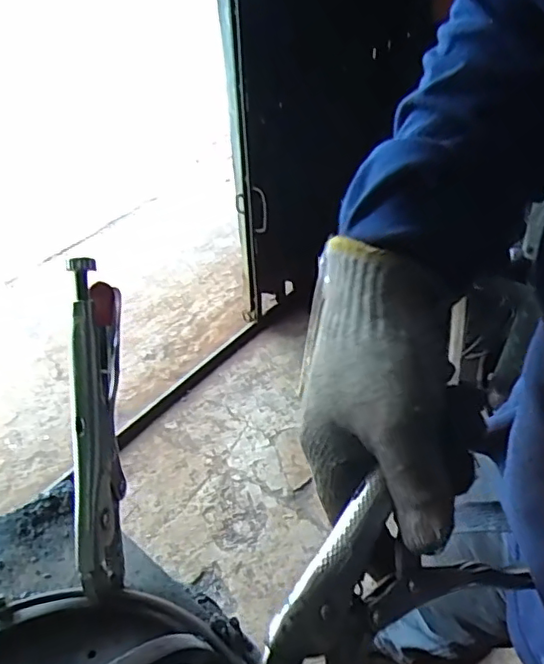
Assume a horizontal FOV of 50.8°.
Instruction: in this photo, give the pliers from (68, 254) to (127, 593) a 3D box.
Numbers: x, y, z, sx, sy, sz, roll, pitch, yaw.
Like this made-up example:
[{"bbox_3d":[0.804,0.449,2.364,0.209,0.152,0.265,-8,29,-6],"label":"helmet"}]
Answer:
[{"bbox_3d":[-0.095,0.053,0.315,0.015,0.178,0.044,-2,-1,3],"label":"pliers"}]

